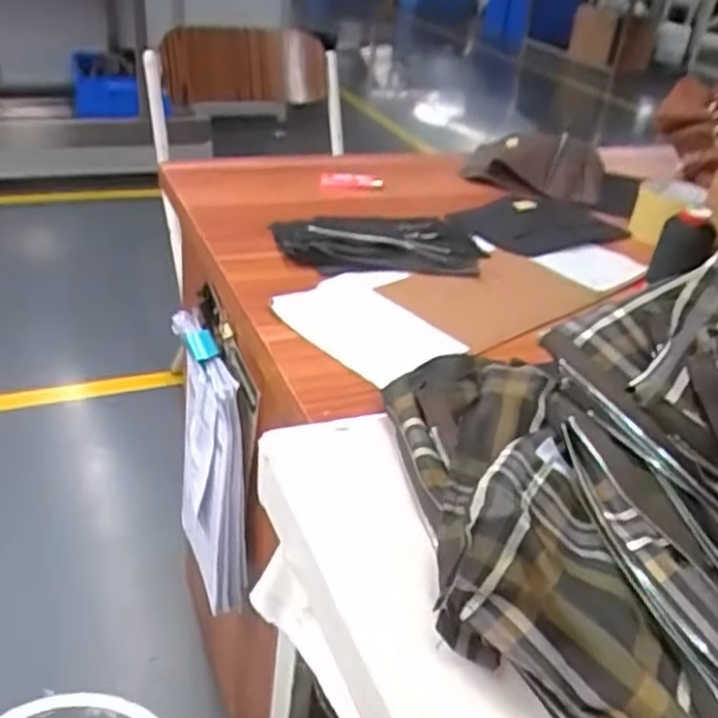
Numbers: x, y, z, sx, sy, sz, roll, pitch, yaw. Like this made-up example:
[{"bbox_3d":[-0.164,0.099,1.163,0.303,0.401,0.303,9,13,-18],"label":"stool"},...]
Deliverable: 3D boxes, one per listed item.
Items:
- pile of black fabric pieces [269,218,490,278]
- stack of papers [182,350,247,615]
[{"bbox_3d":[0.022,-0.128,0.853,0.227,0.024,0.119,1,32,-9],"label":"pile of black fabric pieces"},{"bbox_3d":[-0.179,0.133,0.915,0.059,0.298,0.196,-4,34,-17],"label":"stack of papers"}]

